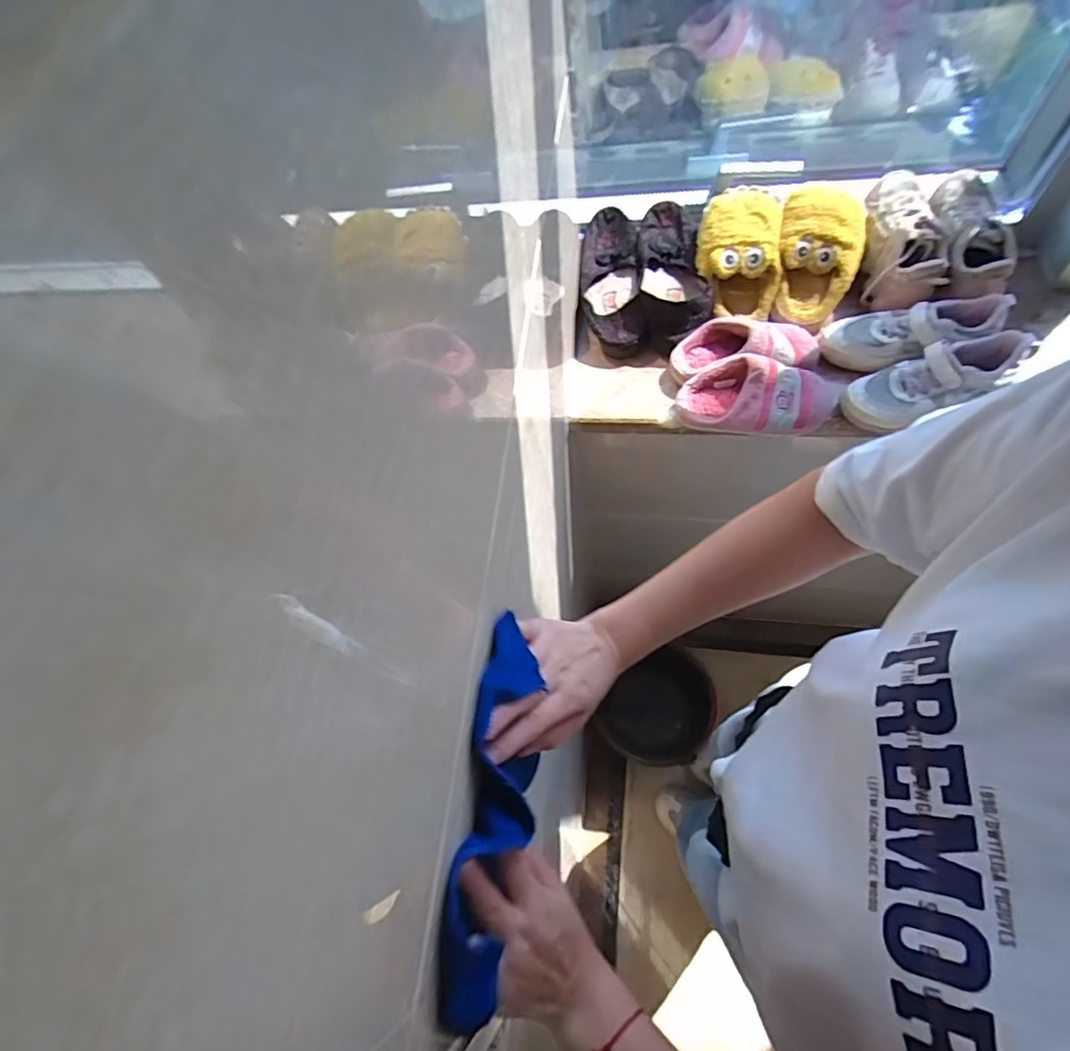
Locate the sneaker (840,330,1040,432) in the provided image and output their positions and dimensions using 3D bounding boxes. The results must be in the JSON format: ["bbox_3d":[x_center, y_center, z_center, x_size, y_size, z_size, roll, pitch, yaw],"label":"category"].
[{"bbox_3d":[0.460,-0.176,0.628,0.191,0.069,0.057,-22,59,23],"label":"sneaker"}]

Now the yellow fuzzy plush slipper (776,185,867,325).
[{"bbox_3d":[0.377,-0.365,0.726,0.104,0.091,0.165,6,64,12],"label":"yellow fuzzy plush slipper"}]

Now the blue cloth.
[{"bbox_3d":[-0.022,0.169,0.336,0.037,0.051,0.227,5,67,7],"label":"blue cloth"}]

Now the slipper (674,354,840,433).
[{"bbox_3d":[0.273,-0.159,0.669,0.187,0.057,0.084,6,64,11],"label":"slipper"}]

